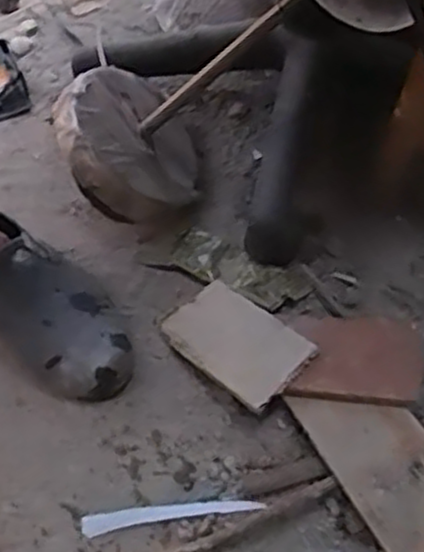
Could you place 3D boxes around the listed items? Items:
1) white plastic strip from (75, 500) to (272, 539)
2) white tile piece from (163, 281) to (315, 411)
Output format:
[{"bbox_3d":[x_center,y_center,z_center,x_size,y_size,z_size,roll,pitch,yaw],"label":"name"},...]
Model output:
[{"bbox_3d":[-0.035,0.199,0.653,0.152,0.021,0.020,-7,57,-2],"label":"white plastic strip"},{"bbox_3d":[0.021,0.060,0.707,0.080,0.009,0.140,-39,49,-18],"label":"white tile piece"}]

